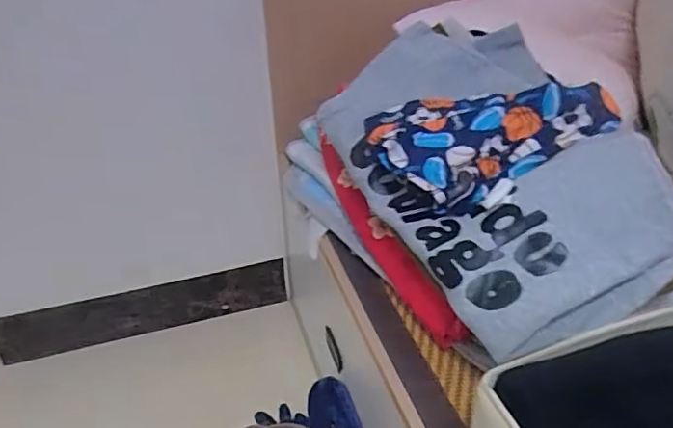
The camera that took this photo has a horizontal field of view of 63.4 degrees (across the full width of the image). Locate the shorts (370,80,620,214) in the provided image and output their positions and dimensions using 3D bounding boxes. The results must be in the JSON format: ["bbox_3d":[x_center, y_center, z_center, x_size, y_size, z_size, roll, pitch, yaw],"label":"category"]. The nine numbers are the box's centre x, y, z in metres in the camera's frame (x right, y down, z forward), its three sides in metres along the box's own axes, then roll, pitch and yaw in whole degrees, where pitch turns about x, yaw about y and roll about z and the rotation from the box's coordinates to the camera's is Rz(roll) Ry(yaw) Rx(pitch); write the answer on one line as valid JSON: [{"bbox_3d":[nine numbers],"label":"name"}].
[{"bbox_3d":[0.161,-0.099,0.621,0.231,0.062,0.198,-30,47,-11],"label":"shorts"}]

